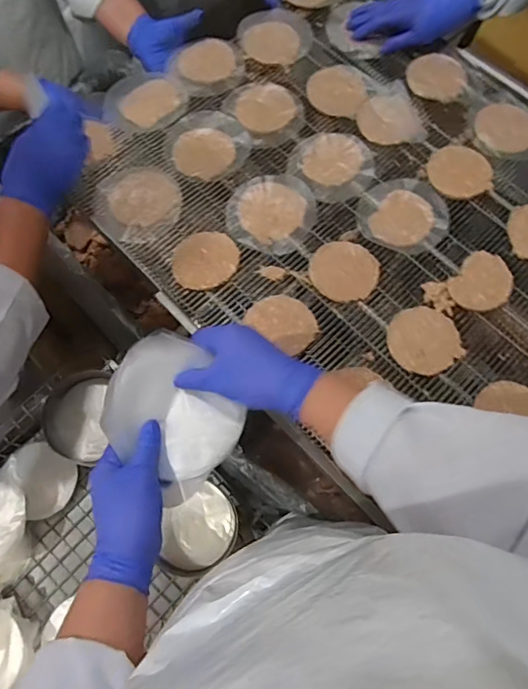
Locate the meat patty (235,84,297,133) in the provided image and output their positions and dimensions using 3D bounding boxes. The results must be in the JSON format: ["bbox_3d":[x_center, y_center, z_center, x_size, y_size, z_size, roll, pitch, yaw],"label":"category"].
[{"bbox_3d":[0.002,-0.353,0.732,0.086,0.005,0.087,0,71,0],"label":"meat patty"}]

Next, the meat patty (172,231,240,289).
[{"bbox_3d":[-0.076,-0.110,0.641,0.083,0.009,0.080,2,71,1],"label":"meat patty"}]

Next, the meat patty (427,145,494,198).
[{"bbox_3d":[0.278,-0.249,0.693,0.085,0.008,0.082,0,71,0],"label":"meat patty"}]

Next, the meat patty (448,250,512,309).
[{"bbox_3d":[0.282,-0.079,0.632,0.069,0.005,0.086,40,76,13],"label":"meat patty"}]

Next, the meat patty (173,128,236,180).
[{"bbox_3d":[-0.086,-0.274,0.701,0.084,0.014,0.076,11,71,4],"label":"meat patty"}]

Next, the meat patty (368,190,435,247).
[{"bbox_3d":[0.188,-0.170,0.664,0.077,0.012,0.088,32,74,11],"label":"meat patty"}]

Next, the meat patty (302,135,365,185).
[{"bbox_3d":[0.099,-0.264,0.699,0.081,0.008,0.076,9,71,4],"label":"meat patty"}]

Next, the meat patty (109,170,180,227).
[{"bbox_3d":[-0.168,-0.203,0.674,0.084,0.017,0.086,0,71,0],"label":"meat patty"}]

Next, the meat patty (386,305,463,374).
[{"bbox_3d":[0.197,-0.005,0.603,0.086,0.007,0.084,-12,71,-4],"label":"meat patty"}]

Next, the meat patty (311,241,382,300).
[{"bbox_3d":[0.104,-0.095,0.636,0.087,0.010,0.076,15,71,5],"label":"meat patty"}]

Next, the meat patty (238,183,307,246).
[{"bbox_3d":[0.010,-0.183,0.668,0.087,0.010,0.086,0,71,0],"label":"meat patty"}]

